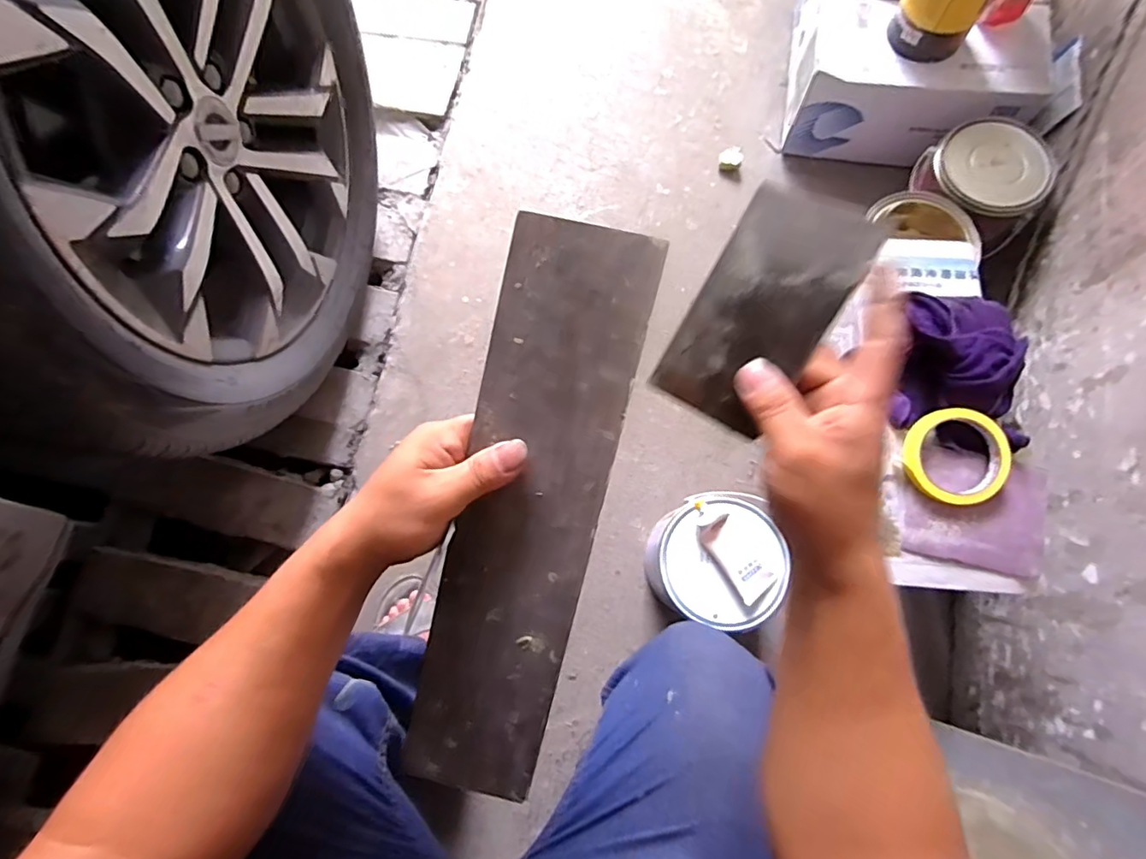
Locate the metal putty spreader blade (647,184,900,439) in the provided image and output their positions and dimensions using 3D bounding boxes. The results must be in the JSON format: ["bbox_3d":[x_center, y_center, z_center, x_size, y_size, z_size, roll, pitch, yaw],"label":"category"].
[{"bbox_3d":[0.107,-0.066,0.305,0.071,0.004,0.130,28,105,2],"label":"metal putty spreader blade"}]

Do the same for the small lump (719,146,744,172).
[{"bbox_3d":[0.273,-0.468,0.941,0.037,0.033,0.028,15,77,5],"label":"small lump"}]

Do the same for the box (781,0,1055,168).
[{"bbox_3d":[0.549,-0.622,0.904,0.341,0.182,0.347,10,76,3],"label":"box"}]

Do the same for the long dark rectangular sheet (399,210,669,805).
[{"bbox_3d":[-0.031,0.062,0.338,0.087,0.005,0.364,15,100,4],"label":"long dark rectangular sheet"}]

